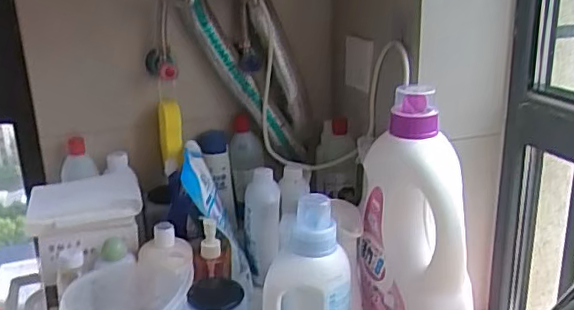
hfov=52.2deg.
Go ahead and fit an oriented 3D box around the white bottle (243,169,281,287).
[{"bbox_3d":[-0.045,0.117,0.940,0.066,0.191,0.055,1,-1,7],"label":"white bottle"}]

